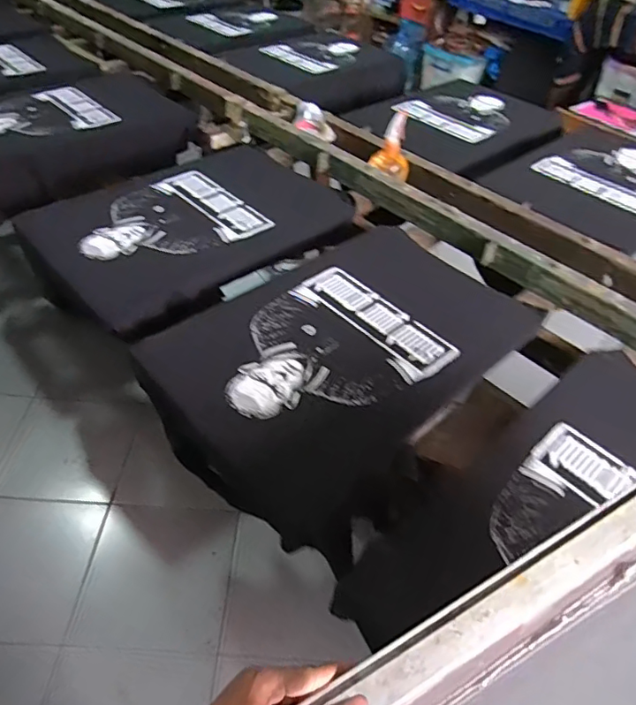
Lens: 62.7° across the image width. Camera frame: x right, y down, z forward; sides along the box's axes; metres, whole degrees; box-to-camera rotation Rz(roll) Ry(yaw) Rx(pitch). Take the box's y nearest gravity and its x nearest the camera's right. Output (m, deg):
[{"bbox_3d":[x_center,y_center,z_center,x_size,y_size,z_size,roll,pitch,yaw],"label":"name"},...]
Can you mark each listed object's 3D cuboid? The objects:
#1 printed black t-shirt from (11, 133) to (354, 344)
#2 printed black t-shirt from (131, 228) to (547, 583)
[{"bbox_3d":[-0.299,-0.240,1.129,0.574,0.144,0.496,-31,55,-28],"label":"printed black t-shirt"},{"bbox_3d":[0.058,0.008,0.927,0.423,0.127,0.631,34,53,26],"label":"printed black t-shirt"}]

